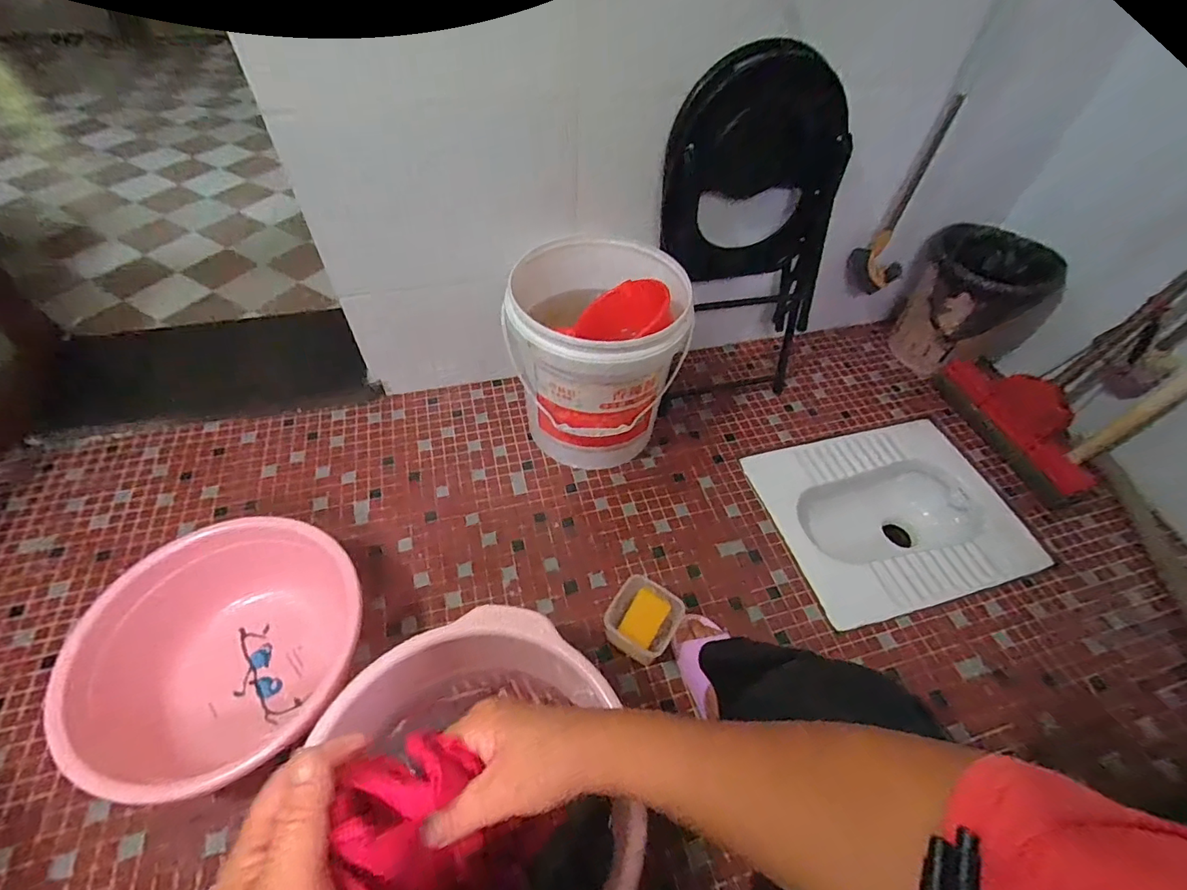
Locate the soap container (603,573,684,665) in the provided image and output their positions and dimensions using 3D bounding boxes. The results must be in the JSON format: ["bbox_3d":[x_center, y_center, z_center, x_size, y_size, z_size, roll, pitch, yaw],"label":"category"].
[{"bbox_3d":[0.077,0.284,0.812,0.099,0.103,0.106,28,56,17],"label":"soap container"}]

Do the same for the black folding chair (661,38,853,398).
[{"bbox_3d":[0.289,-0.383,1.014,0.317,0.689,0.153,-5,47,1],"label":"black folding chair"}]

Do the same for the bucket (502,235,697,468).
[{"bbox_3d":[0.007,-0.162,0.992,0.304,0.358,0.290,2,53,-3],"label":"bucket"}]

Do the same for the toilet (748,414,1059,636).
[{"bbox_3d":[0.607,0.213,1.149,0.500,0.281,0.386,-10,54,-12],"label":"toilet"}]

